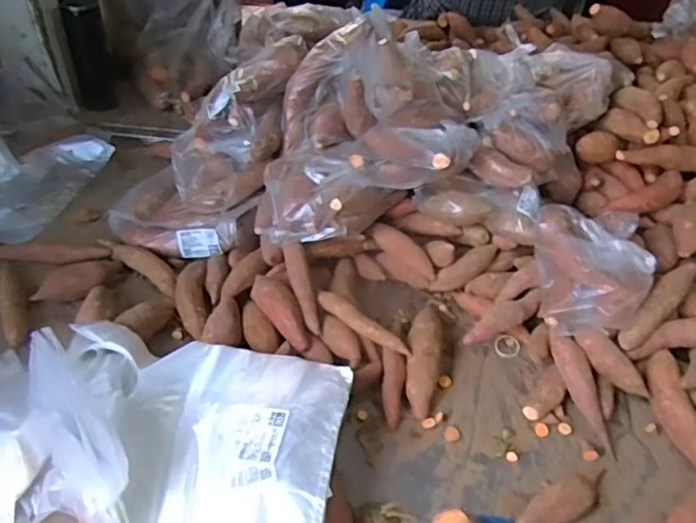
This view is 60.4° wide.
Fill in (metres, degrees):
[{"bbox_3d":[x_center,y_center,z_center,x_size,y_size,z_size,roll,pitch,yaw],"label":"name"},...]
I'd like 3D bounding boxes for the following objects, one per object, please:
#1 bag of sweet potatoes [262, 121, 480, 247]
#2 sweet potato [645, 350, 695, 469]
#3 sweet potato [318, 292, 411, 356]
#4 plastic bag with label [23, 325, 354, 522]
[{"bbox_3d":[0.025,-0.106,0.752,0.275,0.094,0.136,-19,41,16],"label":"bag of sweet potatoes"},{"bbox_3d":[0.371,0.168,0.672,0.038,0.034,0.132,-6,61,-10],"label":"sweet potato"},{"bbox_3d":[0.015,0.077,0.719,0.127,0.025,0.025,30,50,25],"label":"sweet potato"},{"bbox_3d":[-0.171,0.160,0.589,0.323,0.080,0.217,7,44,4],"label":"plastic bag with label"}]

